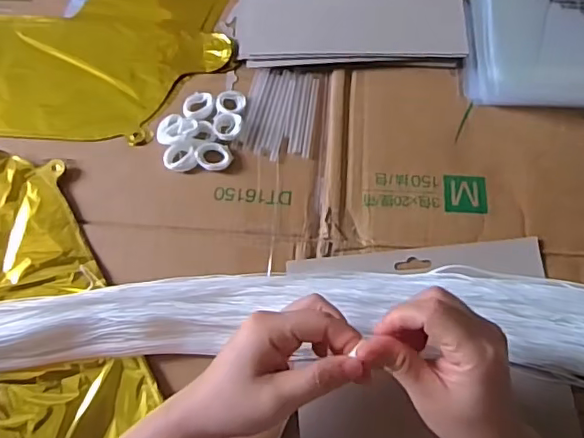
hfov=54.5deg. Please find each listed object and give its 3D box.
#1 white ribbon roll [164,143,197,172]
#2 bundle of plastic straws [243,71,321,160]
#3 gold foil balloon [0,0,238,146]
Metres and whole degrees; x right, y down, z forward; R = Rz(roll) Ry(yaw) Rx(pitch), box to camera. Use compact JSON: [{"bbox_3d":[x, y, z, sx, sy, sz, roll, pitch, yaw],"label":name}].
[{"bbox_3d":[-0.093,-0.051,0.472,0.026,0.010,0.022,-13,66,-3],"label":"white ribbon roll"},{"bbox_3d":[-0.010,-0.093,0.489,0.058,0.006,0.083,6,67,5],"label":"bundle of plastic straws"},{"bbox_3d":[-0.243,-0.178,0.534,0.371,0.010,0.231,0,66,3],"label":"gold foil balloon"}]

